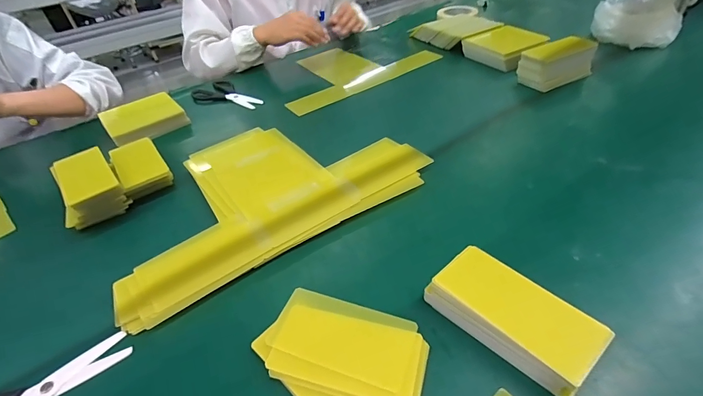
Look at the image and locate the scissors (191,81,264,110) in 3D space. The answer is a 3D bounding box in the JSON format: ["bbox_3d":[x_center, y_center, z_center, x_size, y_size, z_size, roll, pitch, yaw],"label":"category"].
[{"bbox_3d":[-0.276,-0.240,0.838,0.180,0.022,0.079,13,44,22],"label":"scissors"}]

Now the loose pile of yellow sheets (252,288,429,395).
[{"bbox_3d":[-0.012,0.155,0.340,0.153,0.023,0.114,10,43,20],"label":"loose pile of yellow sheets"}]

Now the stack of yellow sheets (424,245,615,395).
[{"bbox_3d":[0.152,0.111,0.347,0.069,0.045,0.148,-34,47,-28],"label":"stack of yellow sheets"}]

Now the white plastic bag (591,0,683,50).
[{"bbox_3d":[0.665,-0.406,0.853,0.173,0.113,0.104,20,47,28],"label":"white plastic bag"}]

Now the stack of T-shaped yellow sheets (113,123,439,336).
[{"bbox_3d":[-0.135,-0.017,0.560,0.436,0.041,0.288,-27,44,-22],"label":"stack of T-shaped yellow sheets"}]

